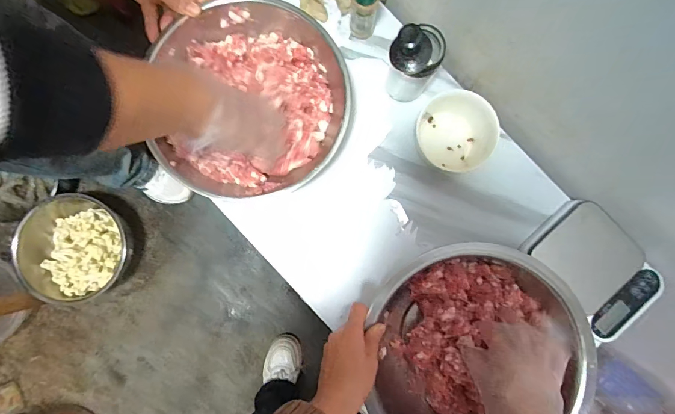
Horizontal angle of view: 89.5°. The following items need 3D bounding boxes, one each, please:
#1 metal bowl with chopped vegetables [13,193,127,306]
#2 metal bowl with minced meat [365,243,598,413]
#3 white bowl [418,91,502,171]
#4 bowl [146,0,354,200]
[{"bbox_3d":[-0.661,0.113,0.882,0.255,0.101,0.267,0,86,-1],"label":"metal bowl with chopped vegetables"},{"bbox_3d":[0.176,0.195,0.452,0.261,0.097,0.281,0,86,-1],"label":"metal bowl with minced meat"},{"bbox_3d":[0.176,-0.108,0.500,0.107,0.038,0.115,0,86,-1],"label":"white bowl"},{"bbox_3d":[-0.105,-0.151,0.472,0.246,0.075,0.273,-2,86,-1],"label":"bowl"}]

